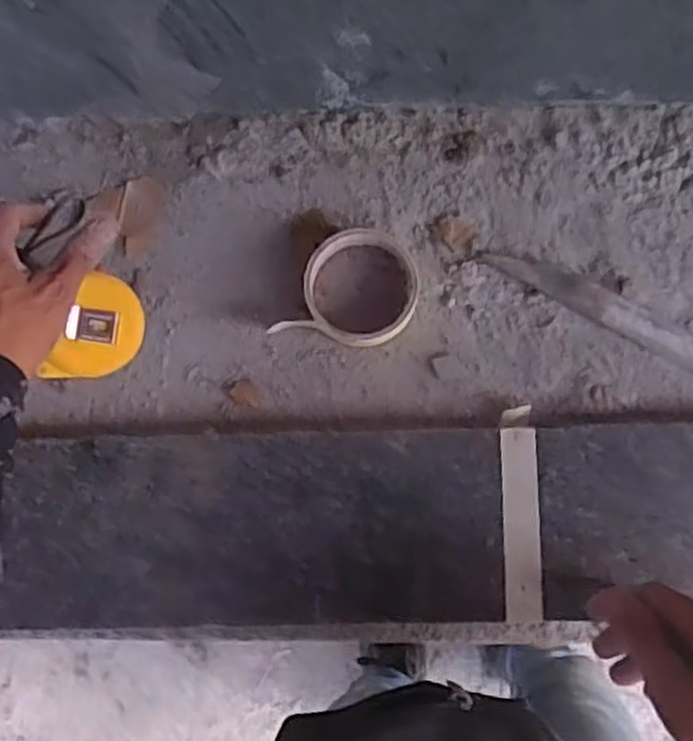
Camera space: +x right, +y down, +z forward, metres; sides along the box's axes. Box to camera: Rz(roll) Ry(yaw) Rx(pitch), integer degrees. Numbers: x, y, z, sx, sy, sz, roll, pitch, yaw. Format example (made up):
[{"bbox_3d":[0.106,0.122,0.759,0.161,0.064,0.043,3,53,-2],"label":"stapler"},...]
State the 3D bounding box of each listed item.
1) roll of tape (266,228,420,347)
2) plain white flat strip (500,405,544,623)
[{"bbox_3d":[0.003,-0.061,0.585,0.098,0.023,0.086,10,80,3],"label":"roll of tape"},{"bbox_3d":[0.121,0.100,0.557,0.026,0.014,0.146,0,80,1],"label":"plain white flat strip"}]

